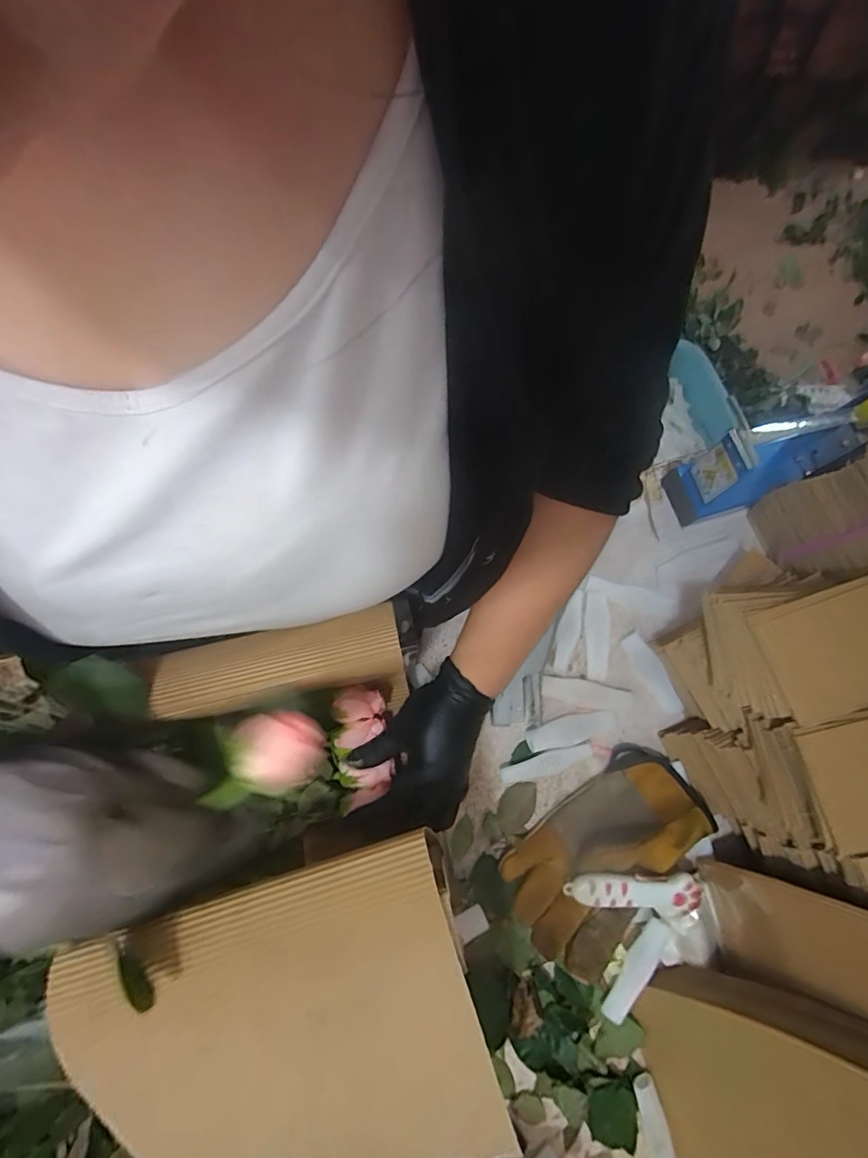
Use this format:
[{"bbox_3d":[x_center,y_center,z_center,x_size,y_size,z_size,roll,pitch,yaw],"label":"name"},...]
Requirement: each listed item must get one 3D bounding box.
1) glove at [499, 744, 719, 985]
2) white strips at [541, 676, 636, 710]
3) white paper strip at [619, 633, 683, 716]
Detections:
[{"bbox_3d":[0.159,0.248,0.446,0.197,0.035,0.107,-38,78,-9],"label":"glove"},{"bbox_3d":[0.152,0.114,0.491,0.092,0.007,0.025,9,76,3],"label":"white strips"},{"bbox_3d":[0.223,0.097,0.501,0.024,0.006,0.087,-27,77,-6],"label":"white paper strip"}]

